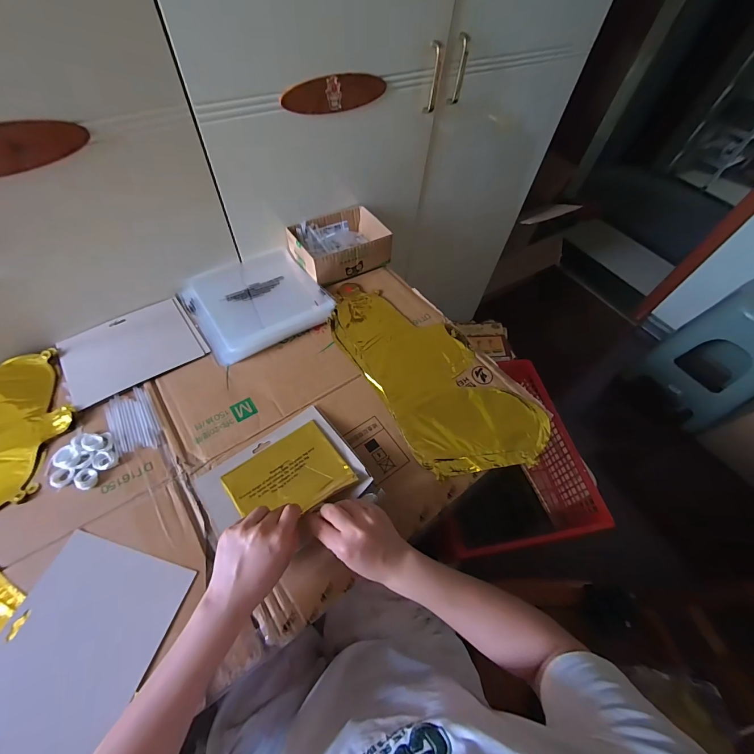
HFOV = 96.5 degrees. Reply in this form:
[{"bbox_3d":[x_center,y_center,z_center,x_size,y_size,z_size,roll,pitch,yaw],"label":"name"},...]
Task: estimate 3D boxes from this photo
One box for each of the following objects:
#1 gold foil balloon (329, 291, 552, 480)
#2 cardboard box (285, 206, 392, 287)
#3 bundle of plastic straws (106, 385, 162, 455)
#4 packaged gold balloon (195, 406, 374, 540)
[{"bbox_3d":[0.079,-0.007,0.580,0.202,0.009,0.418,-32,66,-22],"label":"gold foil balloon"},{"bbox_3d":[-0.079,-0.277,0.707,0.183,0.061,0.136,-29,65,-21],"label":"cardboard box"},{"bbox_3d":[-0.358,0.063,0.494,0.060,0.005,0.107,-29,65,-21],"label":"bundle of plastic straws"},{"bbox_3d":[-0.129,0.136,0.453,0.194,0.025,0.158,-33,55,-20],"label":"packaged gold balloon"}]

